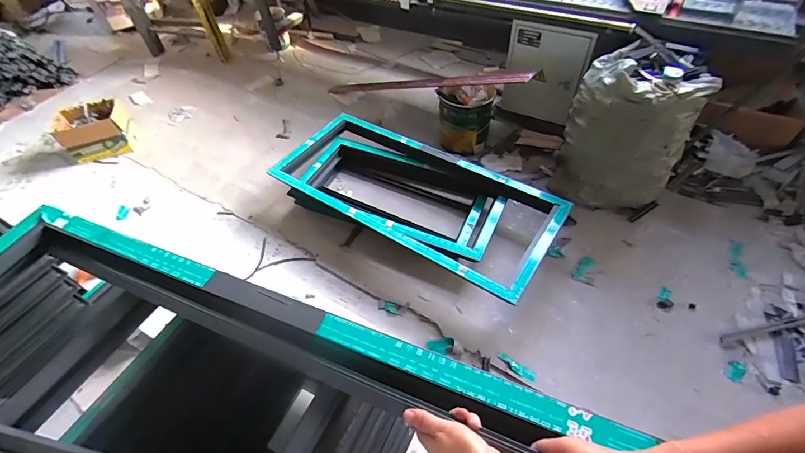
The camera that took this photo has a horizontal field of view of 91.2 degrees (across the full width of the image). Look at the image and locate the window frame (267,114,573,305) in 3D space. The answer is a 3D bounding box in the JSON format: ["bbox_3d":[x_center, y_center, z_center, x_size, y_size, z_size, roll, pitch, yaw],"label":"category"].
[{"bbox_3d":[0.029,-0.180,1.837,1.345,0.071,0.584,27,57,25],"label":"window frame"}]

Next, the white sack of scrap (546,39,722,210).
[{"bbox_3d":[0.912,-0.361,1.647,0.438,0.624,0.393,23,56,22],"label":"white sack of scrap"}]

